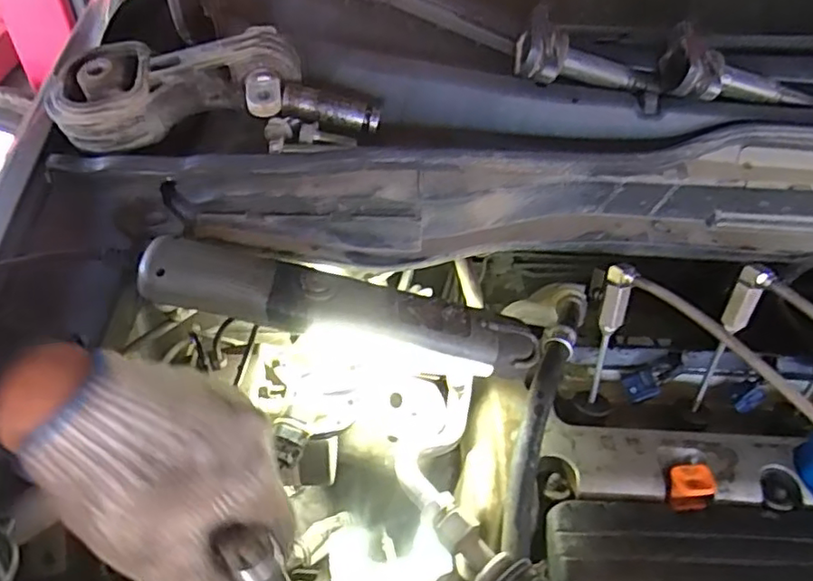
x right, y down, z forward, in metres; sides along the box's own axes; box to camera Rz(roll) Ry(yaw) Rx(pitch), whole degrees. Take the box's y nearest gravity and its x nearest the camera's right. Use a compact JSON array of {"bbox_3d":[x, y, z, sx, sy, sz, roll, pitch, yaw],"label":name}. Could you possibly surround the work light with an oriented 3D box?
[{"bbox_3d":[-0.046,0.016,0.478,0.305,0.039,0.061,13,45,-10],"label":"work light"}]

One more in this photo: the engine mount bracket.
[{"bbox_3d":[-0.191,-0.171,0.514,0.198,0.069,0.085,-4,46,-7],"label":"engine mount bracket"}]

